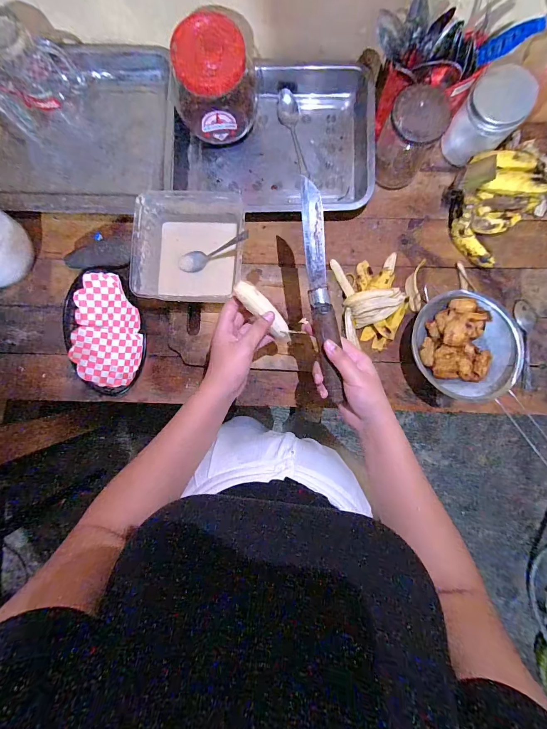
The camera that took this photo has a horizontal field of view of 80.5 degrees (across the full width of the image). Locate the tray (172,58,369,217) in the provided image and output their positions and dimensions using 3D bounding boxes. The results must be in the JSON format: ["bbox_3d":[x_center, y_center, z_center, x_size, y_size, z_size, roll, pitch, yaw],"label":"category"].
[{"bbox_3d":[0.004,-0.409,0.562,0.334,0.056,0.271,7,89,0],"label":"tray"}]

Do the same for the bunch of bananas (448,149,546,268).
[{"bbox_3d":[0.377,-0.282,0.527,0.141,0.090,0.192,45,90,1],"label":"bunch of bananas"}]

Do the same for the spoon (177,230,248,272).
[{"bbox_3d":[-0.101,-0.190,0.545,0.142,0.017,0.033,-13,89,28],"label":"spoon"}]

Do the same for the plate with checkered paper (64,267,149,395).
[{"bbox_3d":[-0.289,-0.057,0.558,0.129,0.033,0.211,-8,89,0],"label":"plate with checkered paper"}]

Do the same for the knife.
[{"bbox_3d":[0.059,-0.082,0.392,0.029,0.015,0.261,-8,97,0],"label":"knife"}]

